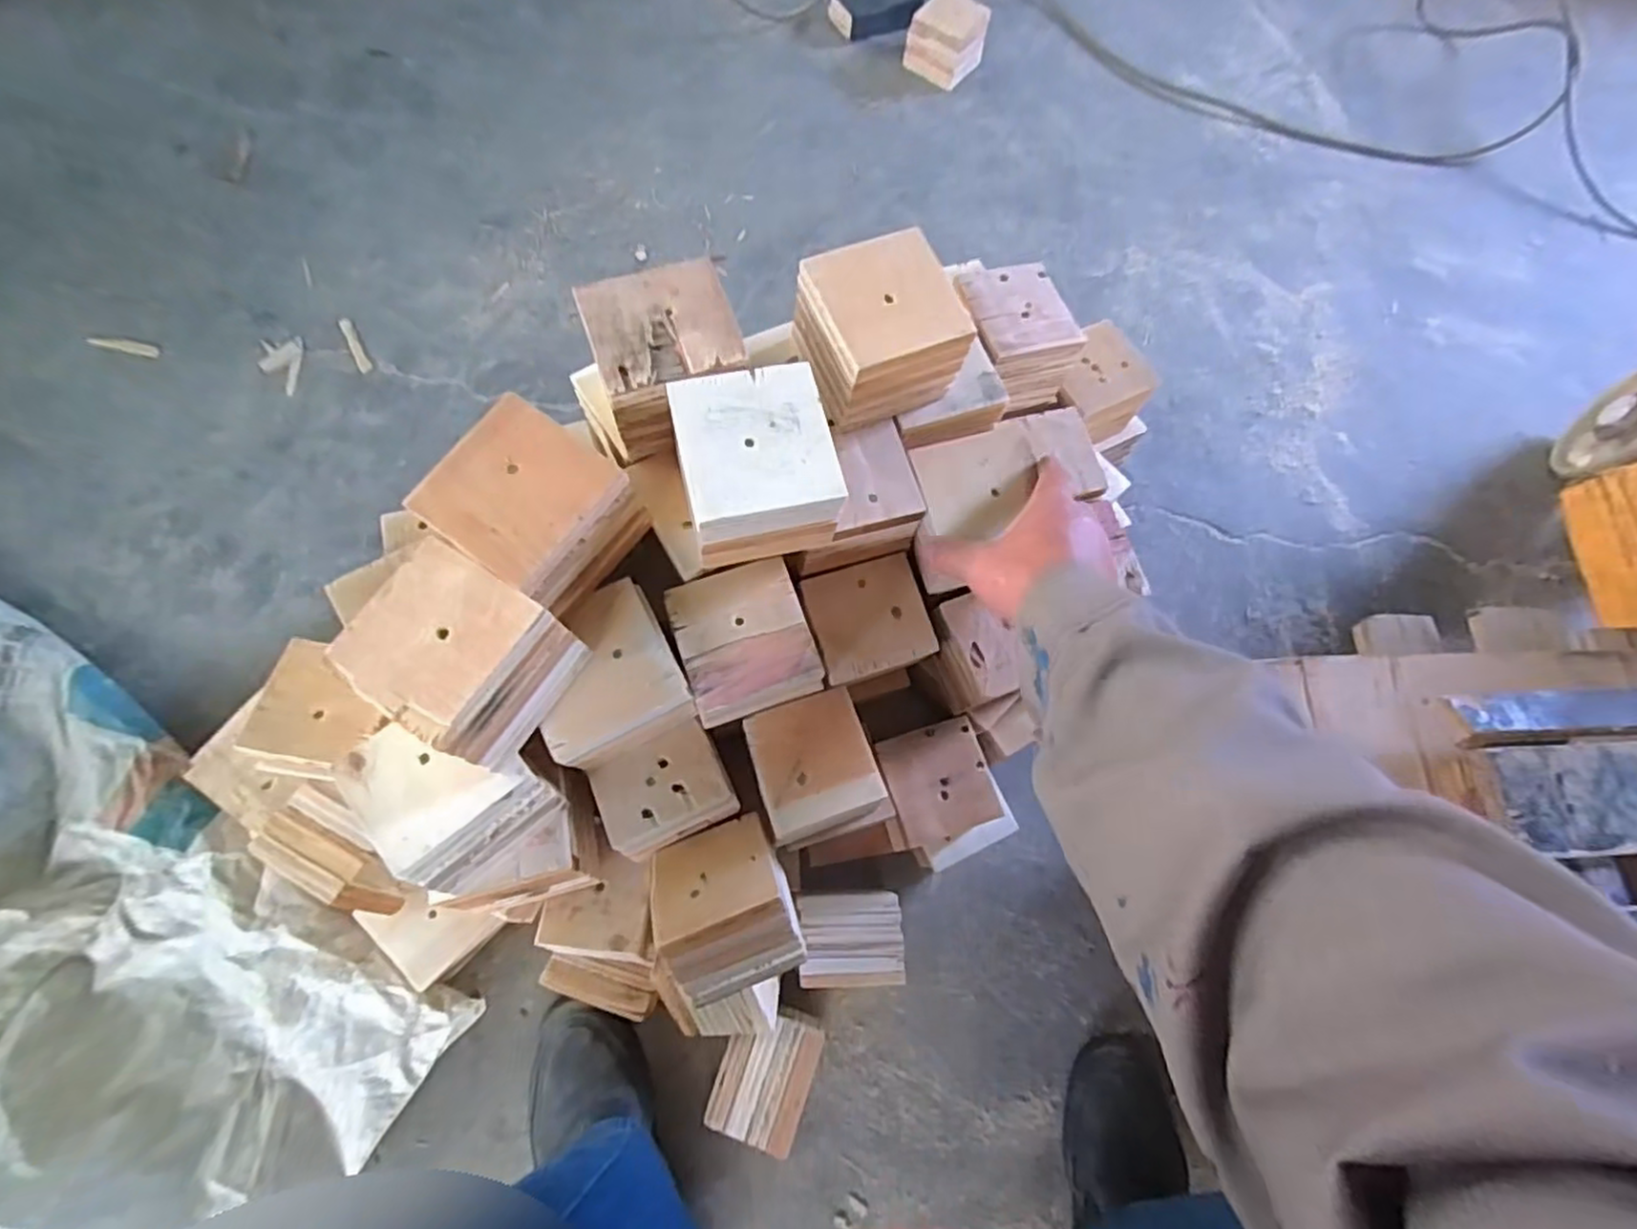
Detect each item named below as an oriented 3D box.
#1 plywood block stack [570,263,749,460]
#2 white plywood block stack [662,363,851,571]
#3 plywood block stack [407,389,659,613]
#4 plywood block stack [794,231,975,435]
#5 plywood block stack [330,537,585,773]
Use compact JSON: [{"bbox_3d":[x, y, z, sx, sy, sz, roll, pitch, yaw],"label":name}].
[{"bbox_3d":[-0.099,-0.172,0.473,0.094,0.064,0.098,-17,74,-10],"label":"plywood block stack"},{"bbox_3d":[-0.040,-0.093,0.460,0.095,0.071,0.106,-12,73,-8],"label":"white plywood block stack"},{"bbox_3d":[-0.174,-0.064,0.433,0.094,0.066,0.093,34,72,7],"label":"plywood block stack"},{"bbox_3d":[0.043,-0.198,0.501,0.095,0.078,0.089,-21,74,-11],"label":"plywood block stack"},{"bbox_3d":[-0.206,0.024,0.411,0.094,0.070,0.088,31,72,6],"label":"plywood block stack"}]

